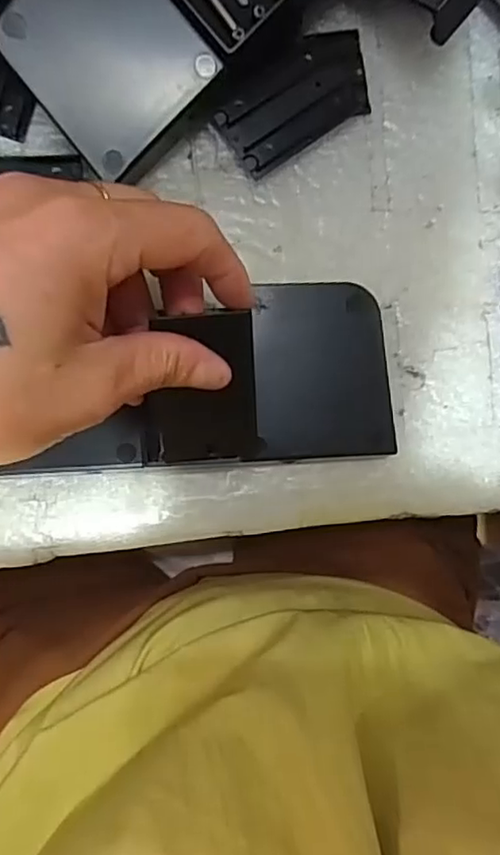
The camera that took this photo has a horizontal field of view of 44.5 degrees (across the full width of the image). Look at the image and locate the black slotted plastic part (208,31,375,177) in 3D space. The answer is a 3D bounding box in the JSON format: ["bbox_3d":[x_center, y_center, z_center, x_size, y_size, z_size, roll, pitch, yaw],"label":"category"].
[{"bbox_3d":[0.020,-0.141,0.258,0.071,0.012,0.040,-33,95,-5],"label":"black slotted plastic part"}]

